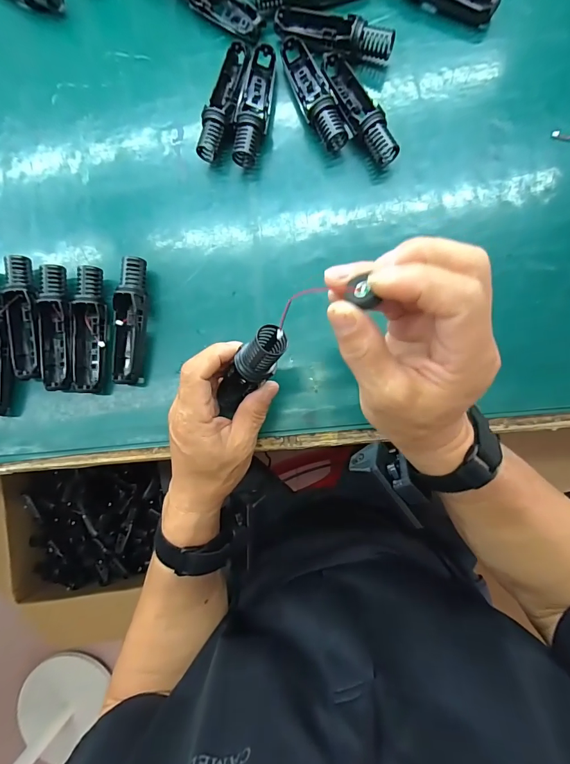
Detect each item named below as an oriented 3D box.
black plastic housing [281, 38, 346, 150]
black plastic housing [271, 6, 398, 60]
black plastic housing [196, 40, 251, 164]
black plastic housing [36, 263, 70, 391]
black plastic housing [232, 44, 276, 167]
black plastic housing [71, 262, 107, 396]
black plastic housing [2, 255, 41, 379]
[{"bbox_3d":[0.029,-0.284,0.376,0.029,0.032,0.120,-20,83,3],"label":"black plastic housing"},{"bbox_3d":[0.046,-0.347,0.379,0.122,0.030,0.035,23,87,7],"label":"black plastic housing"},{"bbox_3d":[-0.060,-0.285,0.383,0.029,0.030,0.124,14,86,6],"label":"black plastic housing"},{"bbox_3d":[-0.229,-0.054,0.379,0.030,0.029,0.123,-2,84,5],"label":"black plastic housing"},{"bbox_3d":[-0.030,-0.277,0.381,0.029,0.033,0.124,6,85,6],"label":"black plastic housing"},{"bbox_3d":[-0.192,-0.050,0.371,0.035,0.031,0.120,1,84,5],"label":"black plastic housing"},{"bbox_3d":[-0.260,-0.064,0.380,0.031,0.028,0.121,-6,84,4],"label":"black plastic housing"}]

